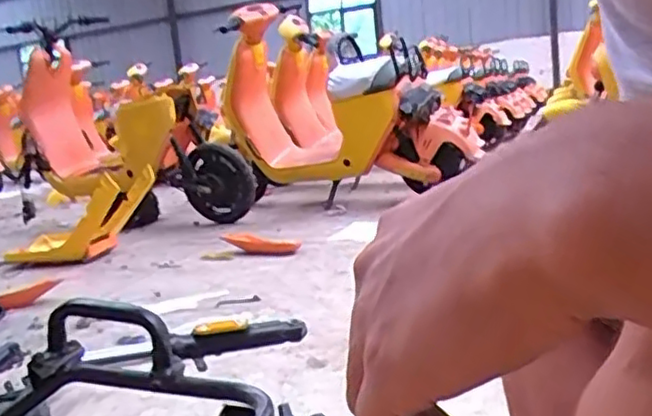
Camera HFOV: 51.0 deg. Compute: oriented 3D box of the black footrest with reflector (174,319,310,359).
[{"bbox_3d":[-0.117,0.182,0.952,0.187,0.036,0.031,-10,10,-20],"label":"black footrest with reflector"}]

